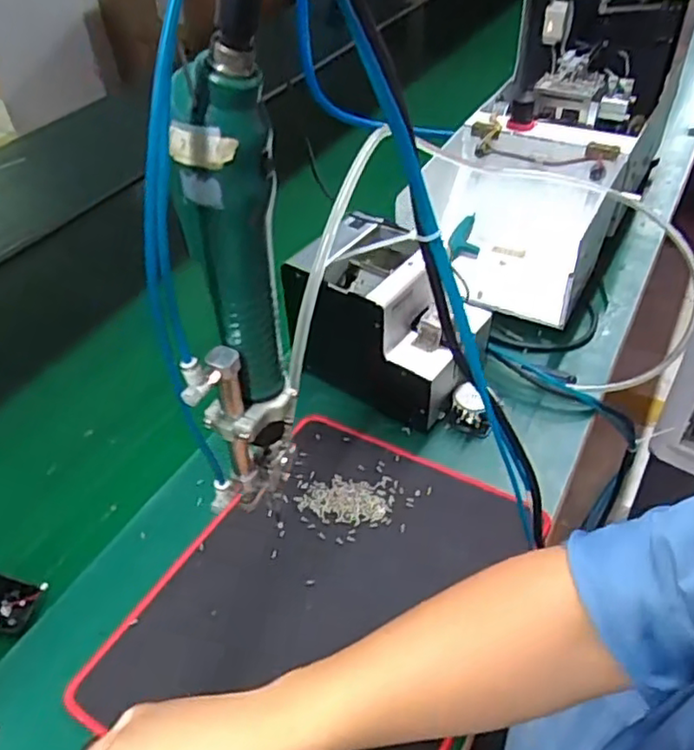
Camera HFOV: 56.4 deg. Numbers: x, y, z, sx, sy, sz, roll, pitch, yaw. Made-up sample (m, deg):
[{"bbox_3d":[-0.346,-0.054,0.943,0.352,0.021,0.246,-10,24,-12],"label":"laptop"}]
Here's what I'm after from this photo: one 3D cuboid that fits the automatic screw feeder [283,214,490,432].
[{"bbox_3d":[0.045,-0.060,0.701,0.175,0.173,0.127,23,49,25],"label":"automatic screw feeder"}]

